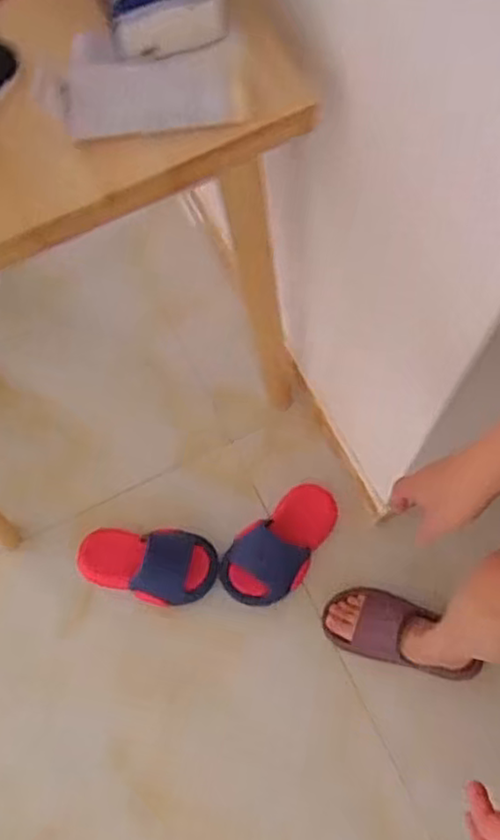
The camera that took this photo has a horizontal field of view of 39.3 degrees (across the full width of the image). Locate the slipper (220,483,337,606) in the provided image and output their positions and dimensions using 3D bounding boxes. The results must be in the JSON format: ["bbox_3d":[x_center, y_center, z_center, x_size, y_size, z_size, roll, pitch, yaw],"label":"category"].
[{"bbox_3d":[0.058,0.213,1.184,0.239,0.054,0.126,-38,74,-12],"label":"slipper"}]

